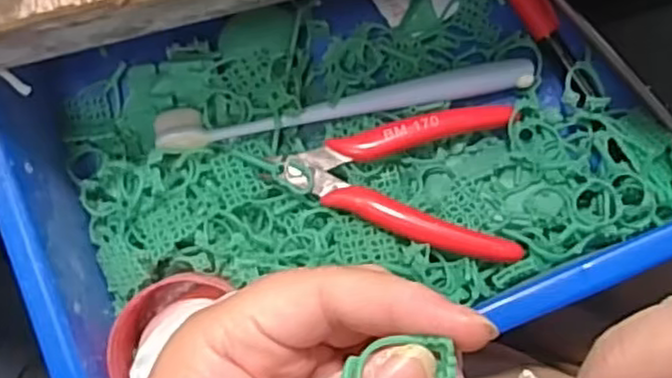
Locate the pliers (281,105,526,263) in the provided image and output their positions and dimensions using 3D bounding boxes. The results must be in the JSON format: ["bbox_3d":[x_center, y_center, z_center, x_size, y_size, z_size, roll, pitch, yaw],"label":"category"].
[{"bbox_3d":[0.031,-0.007,0.331,0.107,0.013,0.072,5,82,1],"label":"pliers"}]

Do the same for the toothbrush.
[{"bbox_3d":[0.006,-0.041,0.341,0.182,0.021,0.020,-10,82,-1],"label":"toothbrush"}]

